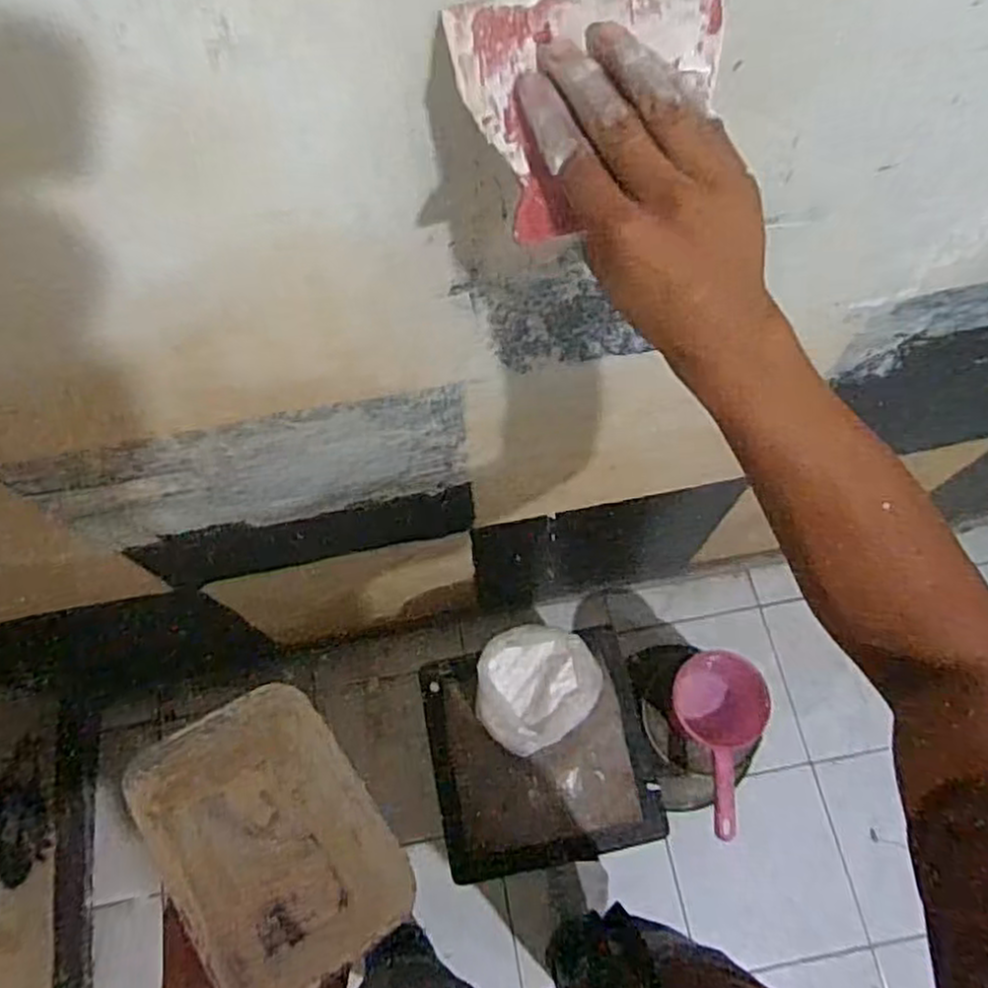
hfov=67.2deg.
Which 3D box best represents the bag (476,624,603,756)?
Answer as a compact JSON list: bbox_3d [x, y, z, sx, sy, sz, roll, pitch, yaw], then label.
[{"bbox_3d":[0.057,0.252,0.995,0.167,0.070,0.153,-27,70,-9],"label":"bag"}]

